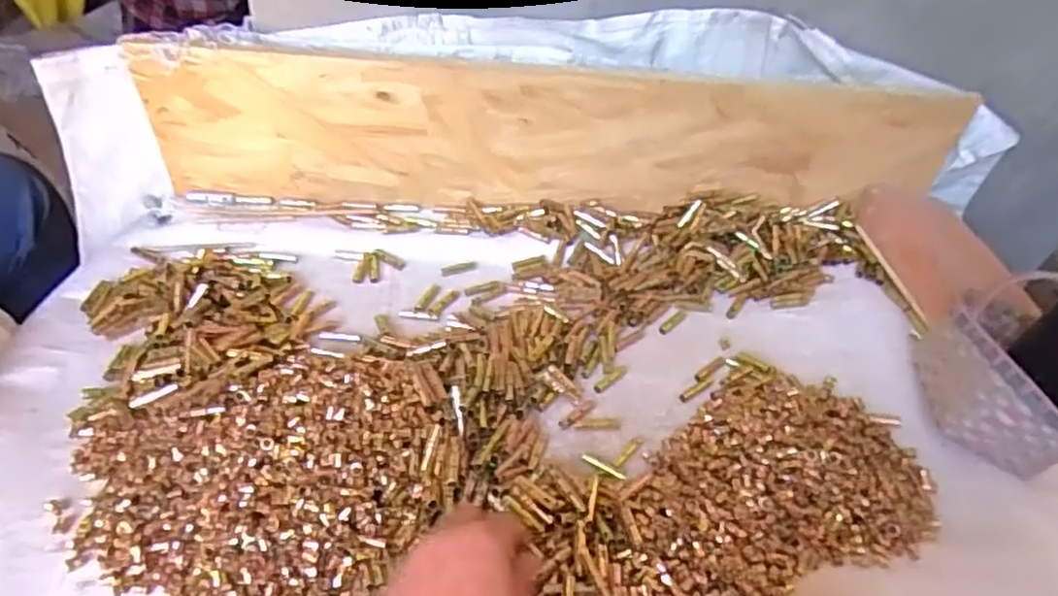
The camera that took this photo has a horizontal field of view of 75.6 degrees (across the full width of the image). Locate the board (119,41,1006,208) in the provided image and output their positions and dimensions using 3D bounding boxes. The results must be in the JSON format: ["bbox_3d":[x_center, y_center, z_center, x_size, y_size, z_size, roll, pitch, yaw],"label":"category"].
[{"bbox_3d":[0.034,-0.174,0.788,0.895,0.198,0.035,3,45,-2],"label":"board"}]

